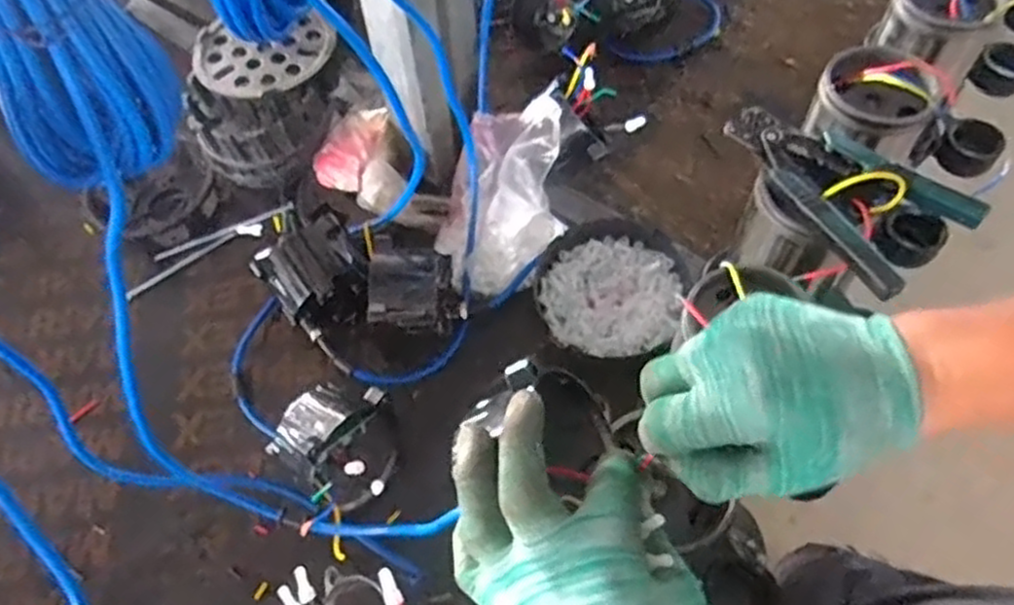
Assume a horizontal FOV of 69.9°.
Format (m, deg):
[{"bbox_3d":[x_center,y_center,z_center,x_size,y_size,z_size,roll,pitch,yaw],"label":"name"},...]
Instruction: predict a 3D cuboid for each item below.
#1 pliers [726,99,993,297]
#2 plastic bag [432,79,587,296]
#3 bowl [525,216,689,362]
[{"bbox_3d":[0.246,-0.095,0.530,0.097,0.024,0.182,-28,63,-13],"label":"pliers"},{"bbox_3d":[0.000,-0.110,0.725,0.105,0.120,0.184,32,66,19],"label":"plastic bag"},{"bbox_3d":[0.098,-0.008,0.701,0.138,0.049,0.136,-1,60,2],"label":"bowl"}]

